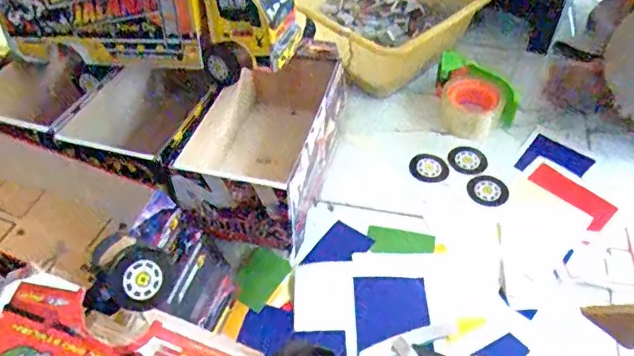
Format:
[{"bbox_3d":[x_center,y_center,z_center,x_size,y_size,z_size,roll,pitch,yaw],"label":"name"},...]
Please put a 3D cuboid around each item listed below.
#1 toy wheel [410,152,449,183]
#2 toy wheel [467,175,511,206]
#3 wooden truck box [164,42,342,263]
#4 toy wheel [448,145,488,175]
[{"bbox_3d":[0.165,-0.016,0.839,0.056,0.013,0.050,-1,50,1],"label":"toy wheel"},{"bbox_3d":[0.244,0.018,0.814,0.055,0.005,0.053,-1,50,1],"label":"toy wheel"},{"bbox_3d":[-0.059,-0.043,0.702,0.137,0.120,0.284,11,51,11],"label":"wooden truck box"},{"bbox_3d":[0.225,-0.027,0.850,0.054,0.008,0.052,-1,50,1],"label":"toy wheel"}]

